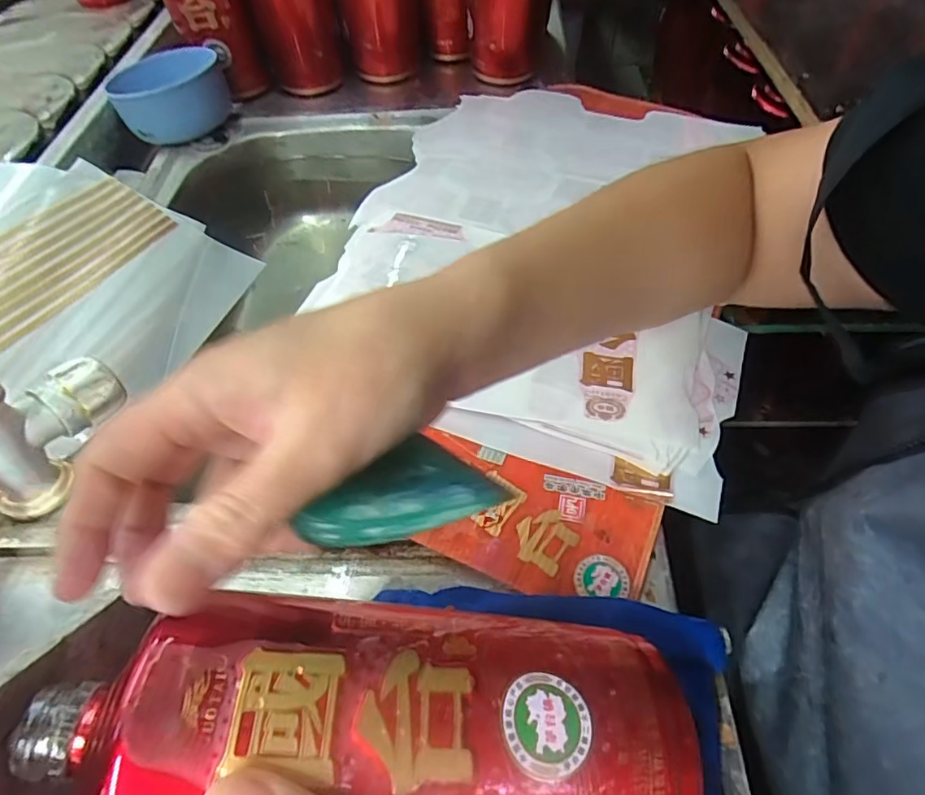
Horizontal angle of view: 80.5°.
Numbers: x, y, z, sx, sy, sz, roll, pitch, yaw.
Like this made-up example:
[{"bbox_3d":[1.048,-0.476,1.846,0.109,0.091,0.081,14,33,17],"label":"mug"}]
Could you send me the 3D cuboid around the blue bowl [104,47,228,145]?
[{"bbox_3d":[-0.275,-0.293,0.520,0.088,0.059,0.113,-8,55,-6],"label":"blue bowl"}]

